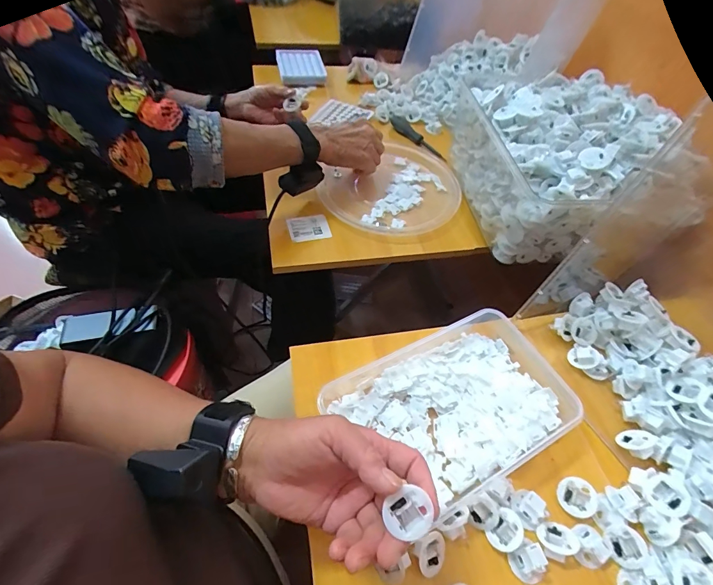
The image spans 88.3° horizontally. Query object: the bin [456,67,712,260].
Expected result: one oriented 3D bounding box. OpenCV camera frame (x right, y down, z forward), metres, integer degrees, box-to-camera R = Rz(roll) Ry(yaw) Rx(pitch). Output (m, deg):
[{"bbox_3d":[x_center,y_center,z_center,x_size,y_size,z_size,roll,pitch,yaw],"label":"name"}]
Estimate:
[{"bbox_3d":[0.298,-0.191,0.546,0.241,0.156,0.283,-5,54,-9],"label":"bin"}]

